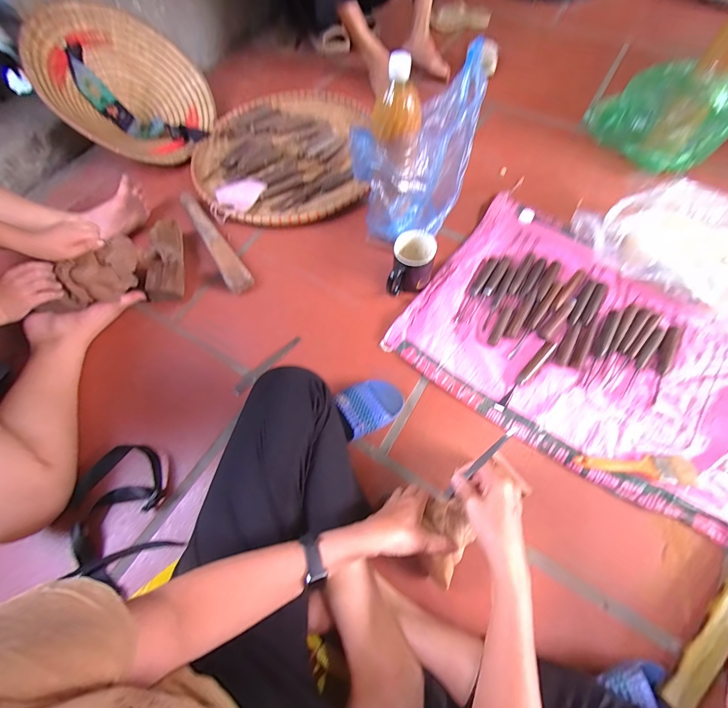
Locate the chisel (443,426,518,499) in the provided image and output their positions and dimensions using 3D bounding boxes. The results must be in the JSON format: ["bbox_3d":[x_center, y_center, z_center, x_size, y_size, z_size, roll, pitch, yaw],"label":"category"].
[{"bbox_3d":[0.154,0.150,0.456,0.011,0.012,0.143,43,114,20],"label":"chisel"}]

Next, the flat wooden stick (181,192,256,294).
[{"bbox_3d":[-0.354,-0.270,0.769,0.053,0.062,0.330,-34,67,-12],"label":"flat wooden stick"}]

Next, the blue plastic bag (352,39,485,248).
[{"bbox_3d":[0.094,-0.402,0.682,0.238,0.220,0.256,12,66,9],"label":"blue plastic bag"}]

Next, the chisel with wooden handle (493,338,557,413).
[{"bbox_3d":[0.298,0.037,0.618,0.020,0.016,0.173,40,73,19],"label":"chisel with wooden handle"}]

